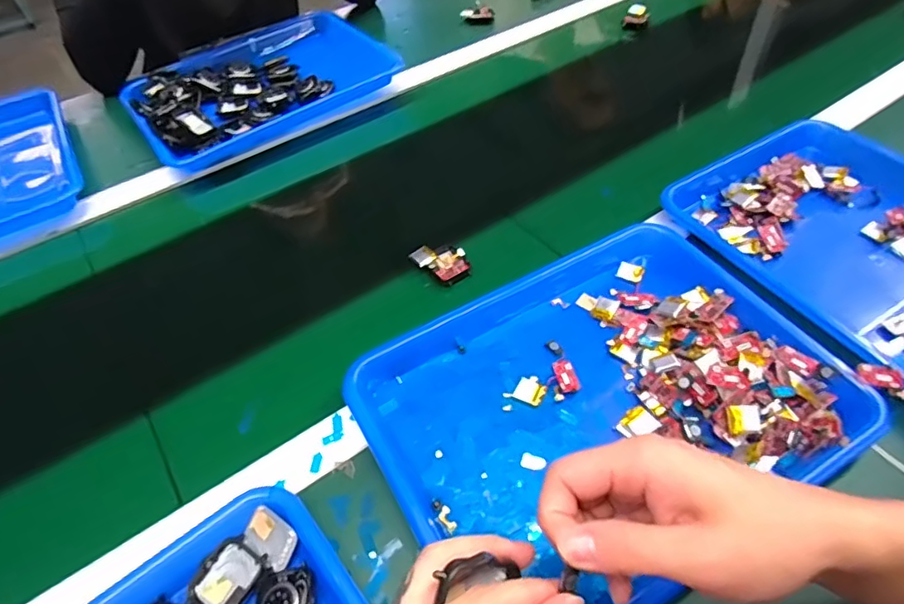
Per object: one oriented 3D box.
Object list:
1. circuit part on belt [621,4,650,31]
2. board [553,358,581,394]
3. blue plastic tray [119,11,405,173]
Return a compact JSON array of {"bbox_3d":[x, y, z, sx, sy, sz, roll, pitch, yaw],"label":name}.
[{"bbox_3d":[0.298,-0.461,0.879,0.038,0.022,0.051,12,52,13],"label":"circuit part on belt"},{"bbox_3d":[0.092,0.059,0.439,0.016,0.004,0.033,-11,51,-5],"label":"board"},{"bbox_3d":[-0.279,-0.318,0.777,0.344,0.040,0.258,-32,55,-21],"label":"blue plastic tray"}]

